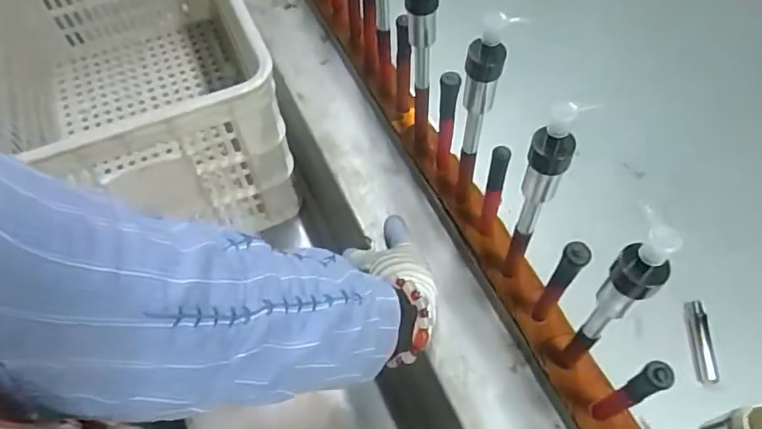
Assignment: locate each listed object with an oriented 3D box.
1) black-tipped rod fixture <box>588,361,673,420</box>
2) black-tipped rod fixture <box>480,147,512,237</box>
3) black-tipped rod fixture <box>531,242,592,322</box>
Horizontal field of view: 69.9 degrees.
[{"bbox_3d":[0.194,0.146,0.435,0.014,0.141,0.018,-25,62,-16],"label":"black-tipped rod fixture"},{"bbox_3d":[0.110,-0.019,0.539,0.022,0.135,0.016,14,59,8],"label":"black-tipped rod fixture"},{"bbox_3d":[0.154,0.065,0.483,0.019,0.149,0.016,37,64,20],"label":"black-tipped rod fixture"}]

